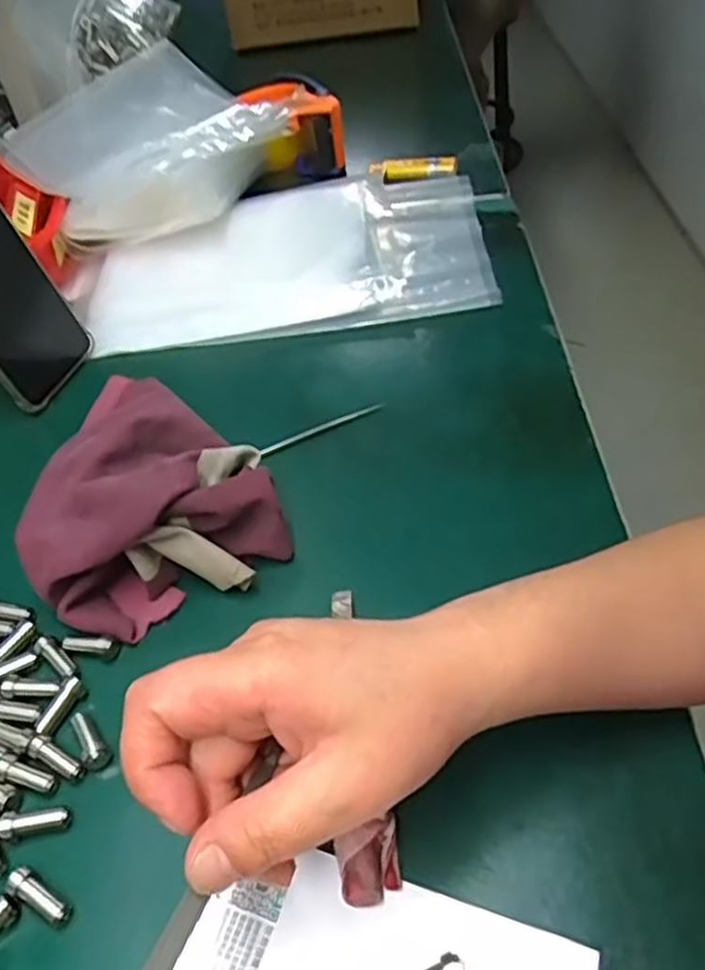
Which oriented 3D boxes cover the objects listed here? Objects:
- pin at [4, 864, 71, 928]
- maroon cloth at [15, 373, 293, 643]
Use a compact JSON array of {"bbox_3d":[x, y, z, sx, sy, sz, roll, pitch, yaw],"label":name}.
[{"bbox_3d":[-0.121,0.159,0.277,0.027,0.010,0.009,23,54,27],"label":"pin"},{"bbox_3d":[-0.128,-0.017,0.407,0.126,0.055,0.201,-23,48,-14],"label":"maroon cloth"}]

